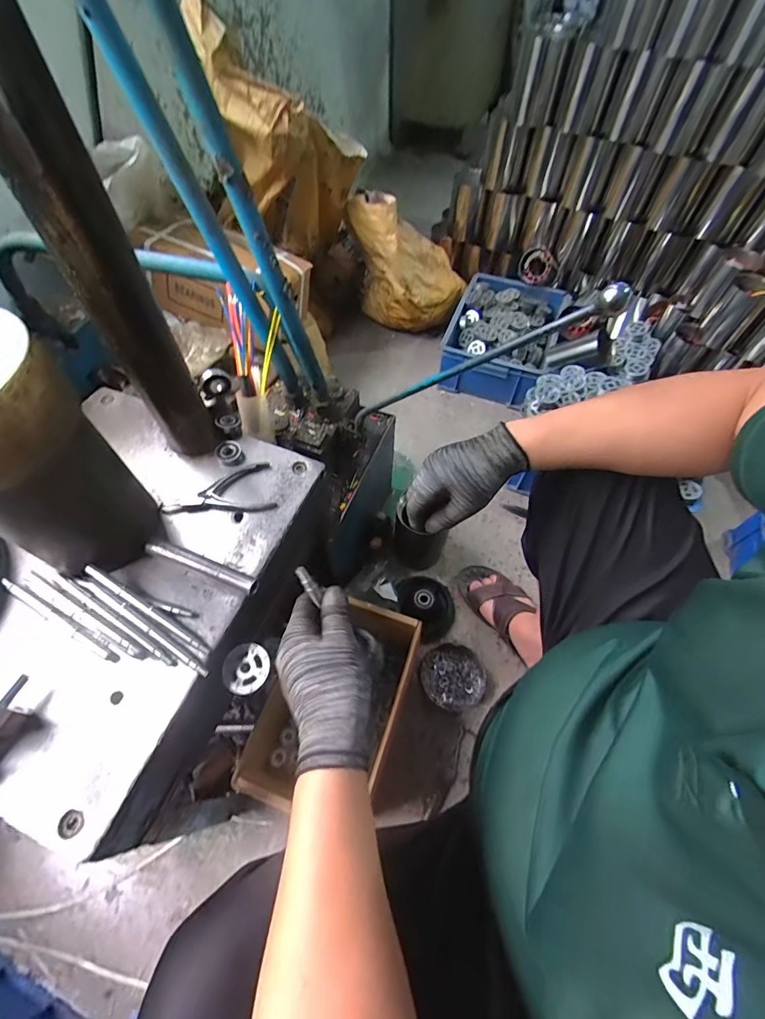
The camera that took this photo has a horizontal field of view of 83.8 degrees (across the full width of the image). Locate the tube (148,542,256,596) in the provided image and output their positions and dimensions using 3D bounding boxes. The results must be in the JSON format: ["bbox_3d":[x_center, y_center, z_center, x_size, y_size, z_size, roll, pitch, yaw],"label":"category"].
[{"bbox_3d":[-0.204,0.062,0.480,0.137,0.013,0.019,19,60,11],"label":"tube"}]

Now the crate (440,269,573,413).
[{"bbox_3d":[0.367,-0.530,1.310,0.303,0.161,0.440,21,60,12],"label":"crate"}]

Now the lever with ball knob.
[{"bbox_3d":[0.087,-0.172,0.555,0.027,0.433,0.022,46,58,-25],"label":"lever with ball knob"}]

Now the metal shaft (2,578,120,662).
[{"bbox_3d":[-0.347,0.117,0.457,0.162,0.015,0.014,26,62,15],"label":"metal shaft"}]

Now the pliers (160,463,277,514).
[{"bbox_3d":[-0.209,-0.016,0.542,0.137,0.013,0.070,-16,60,-10],"label":"pliers"}]

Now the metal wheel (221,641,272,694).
[{"bbox_3d":[-0.152,0.177,0.475,0.050,0.008,0.052,0,58,-1],"label":"metal wheel"}]

